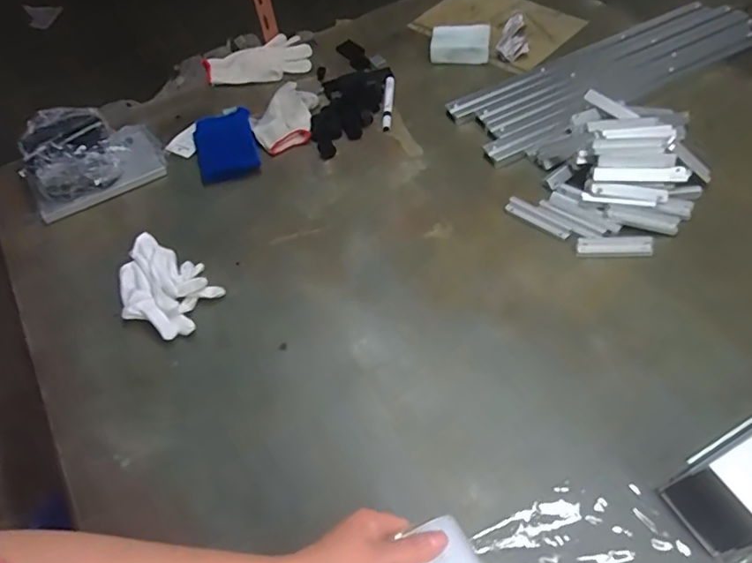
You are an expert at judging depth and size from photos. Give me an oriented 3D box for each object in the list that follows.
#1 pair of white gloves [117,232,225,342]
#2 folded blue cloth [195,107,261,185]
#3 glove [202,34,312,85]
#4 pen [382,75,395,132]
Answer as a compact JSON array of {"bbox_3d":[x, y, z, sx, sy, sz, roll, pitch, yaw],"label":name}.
[{"bbox_3d":[-0.299,0.007,0.727,0.154,0.039,0.121,26,60,23],"label":"pair of white gloves"},{"bbox_3d":[-0.266,-0.242,0.919,0.102,0.027,0.153,-17,53,-7],"label":"folded blue cloth"},{"bbox_3d":[-0.235,-0.442,1.058,0.209,0.030,0.132,-24,54,-13],"label":"glove"},{"bbox_3d":[0.023,-0.335,0.962,0.018,0.012,0.152,1,54,5],"label":"pen"}]

